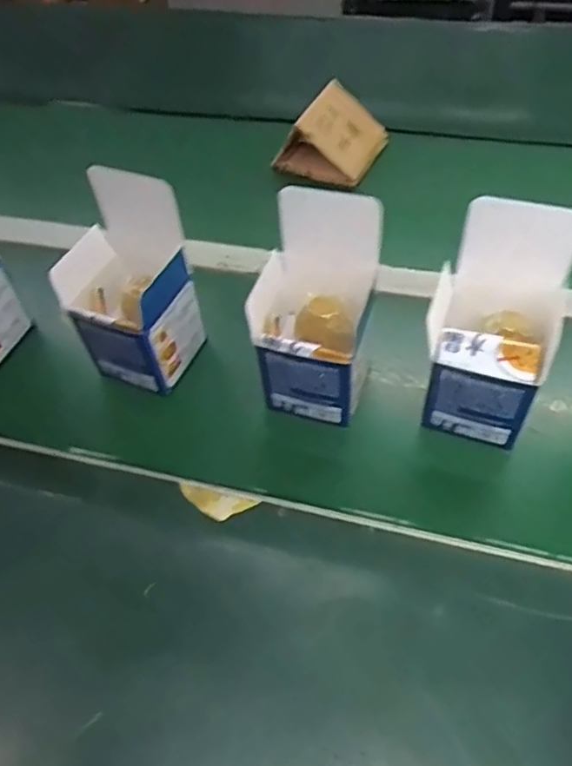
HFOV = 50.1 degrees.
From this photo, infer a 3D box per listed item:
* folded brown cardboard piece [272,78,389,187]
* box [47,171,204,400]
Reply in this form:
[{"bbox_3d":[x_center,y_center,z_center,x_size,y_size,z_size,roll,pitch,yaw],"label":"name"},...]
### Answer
[{"bbox_3d":[0.057,-0.313,0.762,0.101,0.079,0.107,23,59,21],"label":"folded brown cardboard piece"},{"bbox_3d":[-0.143,-0.087,0.536,0.095,0.176,0.092,18,57,18],"label":"box"}]

